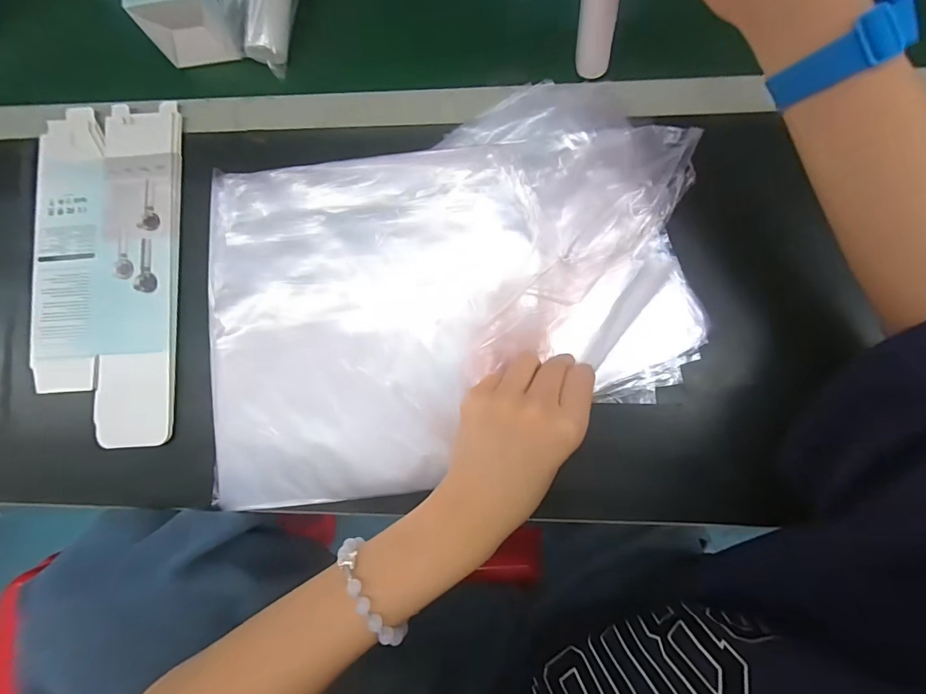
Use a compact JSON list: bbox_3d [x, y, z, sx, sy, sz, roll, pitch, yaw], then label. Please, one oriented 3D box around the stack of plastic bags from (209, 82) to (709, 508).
[{"bbox_3d":[-0.012,-0.046,0.306,0.373,0.045,0.257,-14,83,0],"label":"stack of plastic bags"}]

